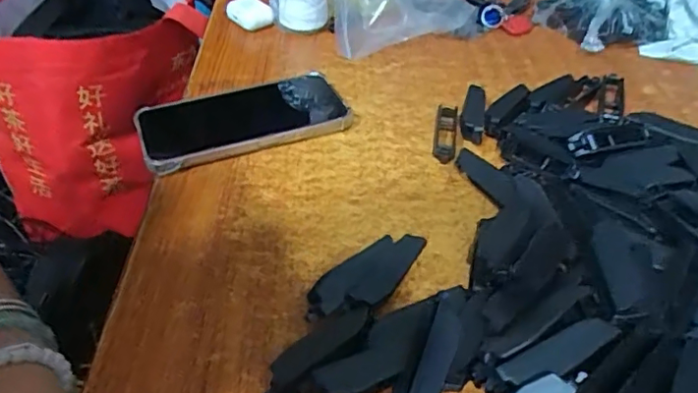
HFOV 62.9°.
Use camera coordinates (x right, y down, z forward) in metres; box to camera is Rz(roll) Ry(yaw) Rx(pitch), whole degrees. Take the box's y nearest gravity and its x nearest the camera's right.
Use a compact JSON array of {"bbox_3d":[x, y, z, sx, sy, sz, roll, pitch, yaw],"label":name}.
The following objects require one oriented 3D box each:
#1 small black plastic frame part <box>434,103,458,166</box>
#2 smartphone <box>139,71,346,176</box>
[{"bbox_3d":[0.079,-0.052,0.465,0.018,0.006,0.072,7,42,7],"label":"small black plastic frame part"},{"bbox_3d":[-0.087,-0.065,0.472,0.163,0.016,0.088,-15,44,-18],"label":"smartphone"}]

